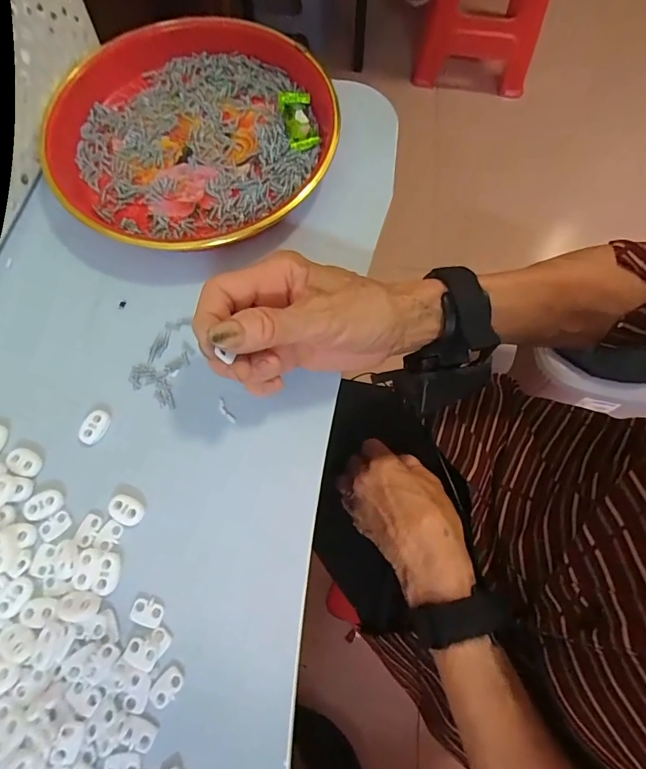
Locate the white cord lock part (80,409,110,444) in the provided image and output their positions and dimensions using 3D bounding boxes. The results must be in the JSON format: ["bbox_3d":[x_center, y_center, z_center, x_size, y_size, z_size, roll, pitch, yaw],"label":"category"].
[{"bbox_3d":[-0.146,0.027,0.264,0.014,0.004,0.022,20,72,7],"label":"white cord lock part"}]

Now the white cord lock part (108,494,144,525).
[{"bbox_3d":[-0.117,0.075,0.246,0.021,0.004,0.015,26,73,9],"label":"white cord lock part"}]

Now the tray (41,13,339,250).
[{"bbox_3d":[-0.106,-0.193,0.320,0.215,0.036,0.211,0,71,0],"label":"tray"}]

